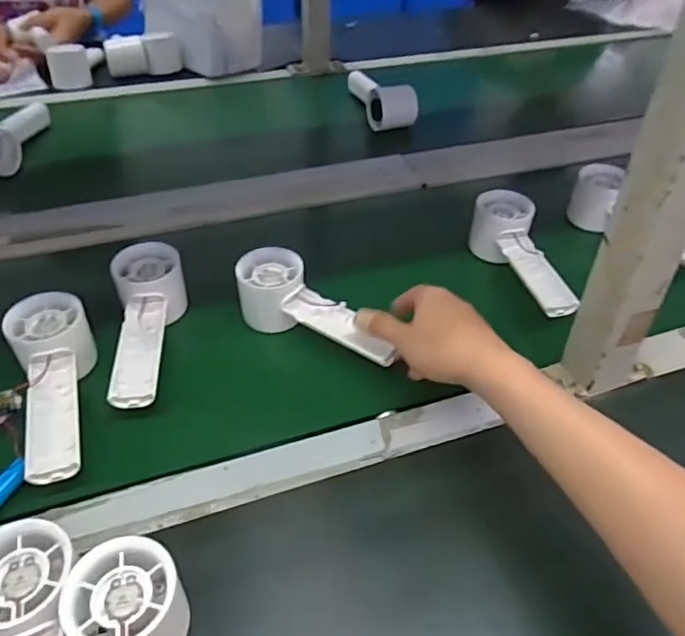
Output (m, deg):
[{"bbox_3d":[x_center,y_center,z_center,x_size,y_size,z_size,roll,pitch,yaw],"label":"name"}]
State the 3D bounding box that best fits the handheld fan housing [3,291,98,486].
[{"bbox_3d":[-0.214,0.048,0.440,0.054,0.045,0.159,-17,46,-17],"label":"handheld fan housing"}]

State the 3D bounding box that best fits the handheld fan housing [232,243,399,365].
[{"bbox_3d":[-0.029,-0.005,0.506,0.146,0.045,0.059,32,52,21],"label":"handheld fan housing"}]

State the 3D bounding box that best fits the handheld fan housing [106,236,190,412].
[{"bbox_3d":[-0.161,0.004,0.486,0.054,0.052,0.151,-7,44,-8],"label":"handheld fan housing"}]

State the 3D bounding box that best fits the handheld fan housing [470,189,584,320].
[{"bbox_3d":[0.173,-0.062,0.572,0.057,0.053,0.147,-7,44,-8],"label":"handheld fan housing"}]

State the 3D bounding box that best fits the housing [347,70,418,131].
[{"bbox_3d":[0.057,-0.332,0.858,0.061,0.052,0.162,-9,45,-10],"label":"housing"}]

